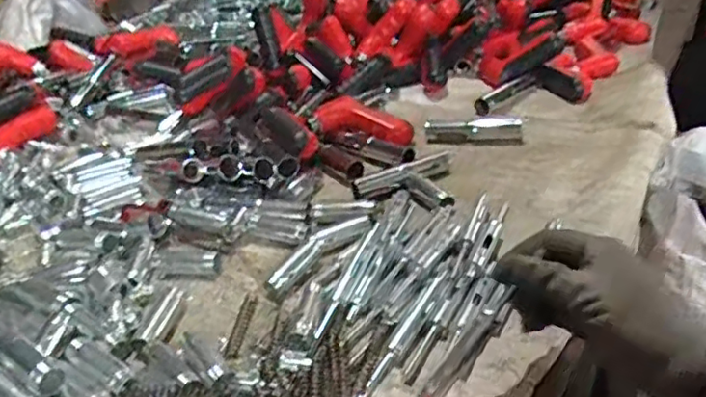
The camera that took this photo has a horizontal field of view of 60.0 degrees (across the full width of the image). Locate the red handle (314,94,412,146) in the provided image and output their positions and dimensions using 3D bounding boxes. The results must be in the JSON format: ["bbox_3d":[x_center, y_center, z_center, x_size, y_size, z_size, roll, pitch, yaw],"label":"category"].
[{"bbox_3d":[0.017,-0.103,0.817,0.127,0.041,0.034,15,36,3],"label":"red handle"}]

